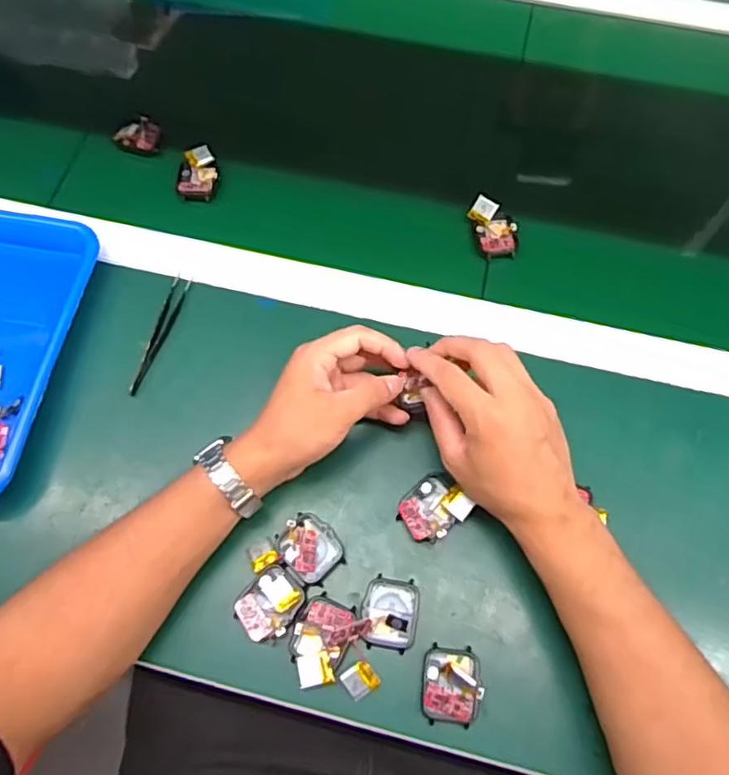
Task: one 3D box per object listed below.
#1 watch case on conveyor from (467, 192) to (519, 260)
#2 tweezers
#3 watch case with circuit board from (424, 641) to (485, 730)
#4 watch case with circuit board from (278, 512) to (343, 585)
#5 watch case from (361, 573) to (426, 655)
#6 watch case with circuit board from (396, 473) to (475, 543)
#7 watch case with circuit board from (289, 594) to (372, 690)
[{"bbox_3d":[0.118,-0.143,0.543,0.041,0.022,0.055,-6,67,-4],"label":"watch case on conveyor"},{"bbox_3d":[-0.170,-0.045,0.510,0.016,0.005,0.111,13,67,4],"label":"tweezers"},{"bbox_3d":[0.059,0.199,0.405,0.038,0.018,0.046,6,67,1],"label":"watch case with circuit board"},{"bbox_3d":[-0.040,0.117,0.445,0.045,0.006,0.041,38,72,14],"label":"watch case with circuit board"},{"bbox_3d":[0.019,0.159,0.428,0.041,0.008,0.047,15,68,5],"label":"watch case"},{"bbox_3d":[0.050,0.090,0.453,0.049,0.015,0.042,-34,72,-14],"label":"watch case with circuit board"},{"bbox_3d":[-0.029,0.173,0.413,0.045,0.015,0.055,26,69,9],"label":"watch case with circuit board"}]

